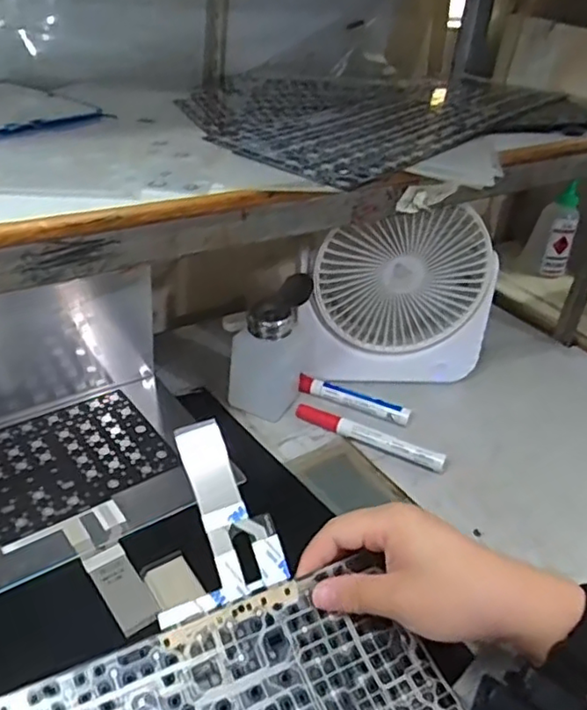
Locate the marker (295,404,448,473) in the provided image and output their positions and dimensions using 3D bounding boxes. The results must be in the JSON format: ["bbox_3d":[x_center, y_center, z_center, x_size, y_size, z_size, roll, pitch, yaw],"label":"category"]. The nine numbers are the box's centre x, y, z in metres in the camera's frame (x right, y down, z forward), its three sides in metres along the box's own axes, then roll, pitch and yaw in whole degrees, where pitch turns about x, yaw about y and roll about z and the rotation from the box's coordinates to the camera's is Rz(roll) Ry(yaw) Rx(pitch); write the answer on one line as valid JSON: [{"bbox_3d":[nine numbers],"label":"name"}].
[{"bbox_3d":[0.067,0.073,0.552,0.139,0.018,0.013,21,36,21],"label":"marker"}]

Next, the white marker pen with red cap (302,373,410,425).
[{"bbox_3d":[0.058,0.042,0.591,0.108,0.012,0.015,18,35,18],"label":"white marker pen with red cap"}]

